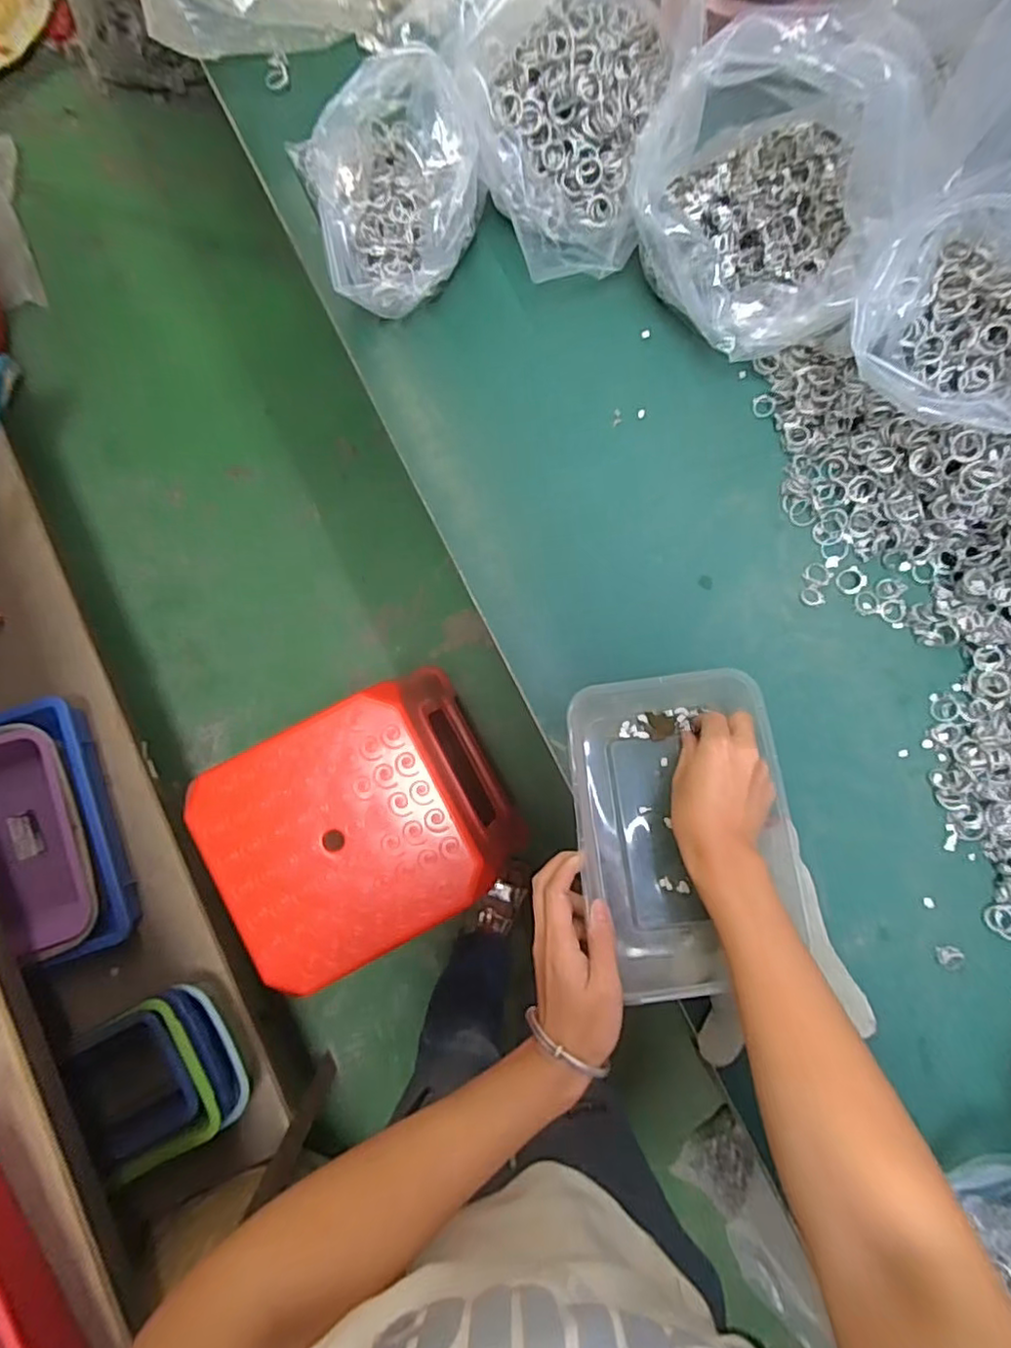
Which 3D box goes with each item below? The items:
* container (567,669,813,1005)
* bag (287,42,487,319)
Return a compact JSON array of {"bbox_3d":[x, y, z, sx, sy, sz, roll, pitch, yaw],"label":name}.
[{"bbox_3d":[0.132,0.120,0.474,0.157,0.068,0.237,-5,85,-2],"label":"container"},{"bbox_3d":[-0.082,-0.374,0.484,0.140,0.102,0.118,-21,86,-3],"label":"bag"}]

